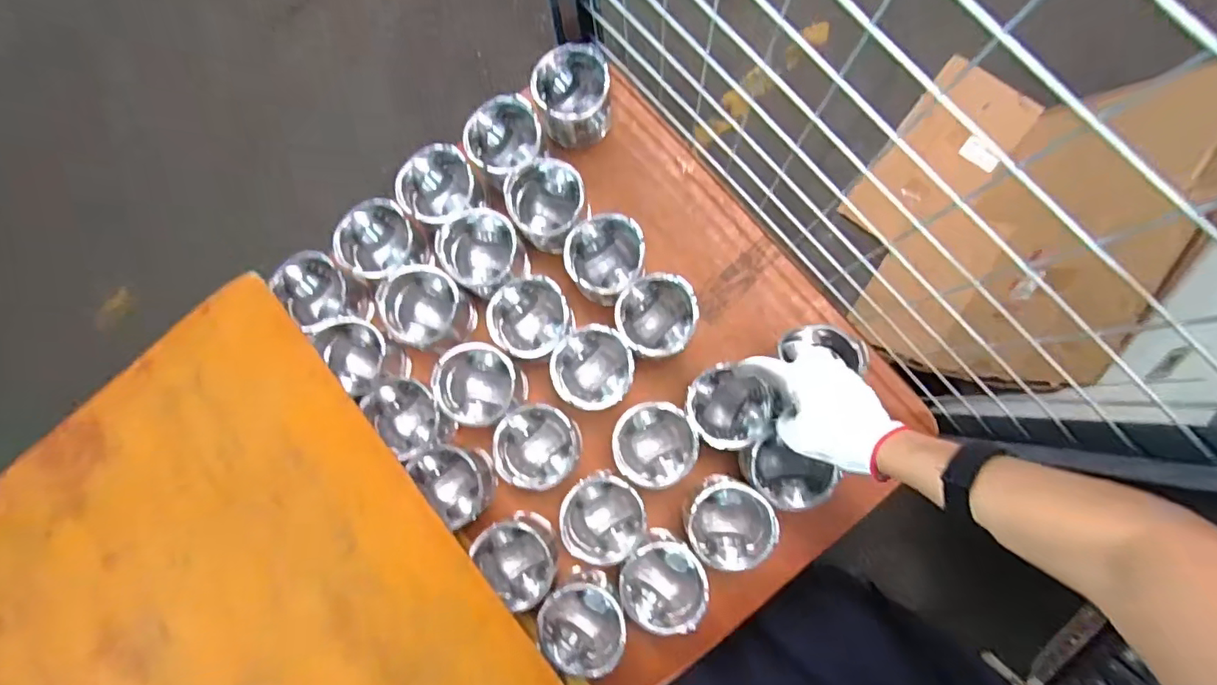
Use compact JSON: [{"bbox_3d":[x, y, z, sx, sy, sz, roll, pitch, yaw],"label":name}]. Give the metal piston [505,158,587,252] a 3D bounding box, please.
[{"bbox_3d":[-0.067,-0.160,0.680,0.090,0.089,0.098,-32,83,2],"label":"metal piston"}]

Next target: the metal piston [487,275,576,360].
[{"bbox_3d":[-0.088,-0.029,0.662,0.087,0.077,0.091,-1,85,6],"label":"metal piston"}]

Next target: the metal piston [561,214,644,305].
[{"bbox_3d":[-0.001,-0.098,0.667,0.086,0.090,0.090,-1,85,6],"label":"metal piston"}]

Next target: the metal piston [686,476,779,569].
[{"bbox_3d":[0.134,0.198,0.625,0.093,0.069,0.090,23,88,7],"label":"metal piston"}]

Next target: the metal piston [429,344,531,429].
[{"bbox_3d":[-0.145,0.049,0.651,0.088,0.083,0.089,13,86,5],"label":"metal piston"}]

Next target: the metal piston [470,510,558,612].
[{"bbox_3d":[-0.103,0.239,0.626,0.087,0.068,0.087,0,85,4],"label":"metal piston"}]

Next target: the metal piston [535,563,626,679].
[{"bbox_3d":[-0.024,0.302,0.624,0.089,0.096,0.082,0,85,4],"label":"metal piston"}]

